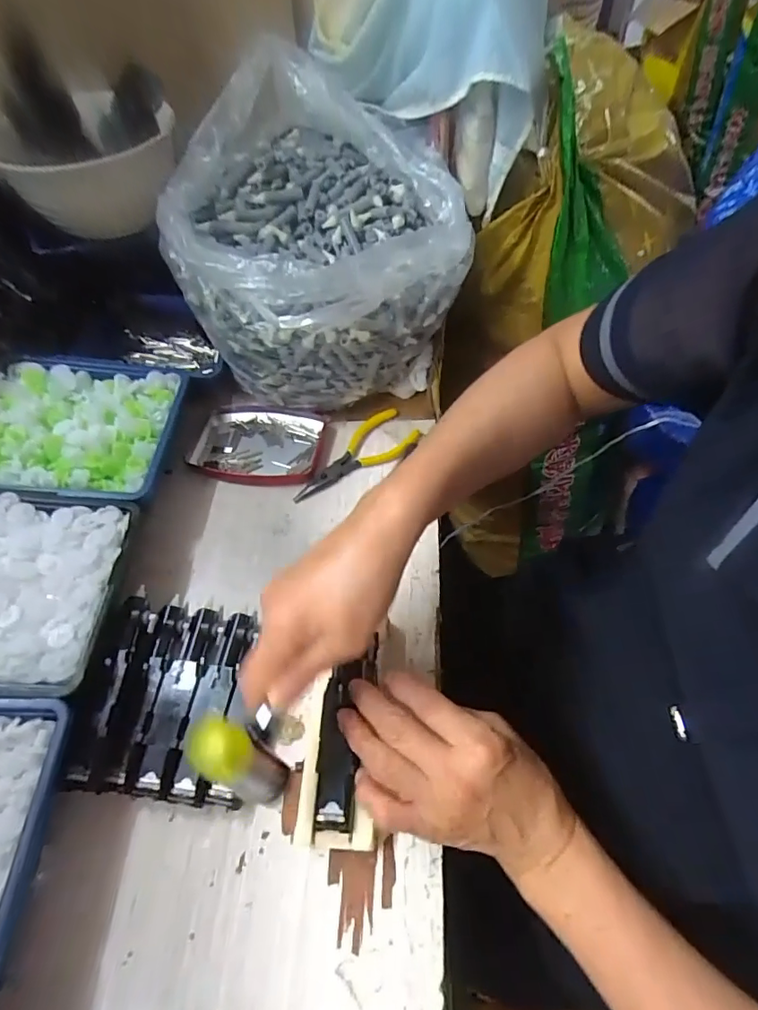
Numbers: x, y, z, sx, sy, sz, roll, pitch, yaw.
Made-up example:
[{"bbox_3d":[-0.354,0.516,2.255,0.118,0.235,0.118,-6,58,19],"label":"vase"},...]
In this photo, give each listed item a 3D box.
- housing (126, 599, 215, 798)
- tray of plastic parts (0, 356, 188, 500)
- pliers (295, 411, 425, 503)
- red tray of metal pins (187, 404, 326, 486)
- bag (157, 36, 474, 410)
[{"bbox_3d":[-0.136,0.127,0.344,0.026,0.018,0.127,4,55,6],"label":"housing"},{"bbox_3d":[-0.254,-0.070,0.414,0.144,0.039,0.139,1,55,4],"label":"tray of plastic parts"},{"bbox_3d":[-0.023,-0.044,0.452,0.127,0.010,0.046,-33,59,-18],"label":"pliers"},{"bbox_3d":[-0.115,-0.054,0.465,0.123,0.022,0.083,5,56,7],"label":"red tray of metal pins"},{"bbox_3d":[-0.066,-0.232,0.464,0.232,0.204,0.255,-24,57,-13],"label":"bag"}]

